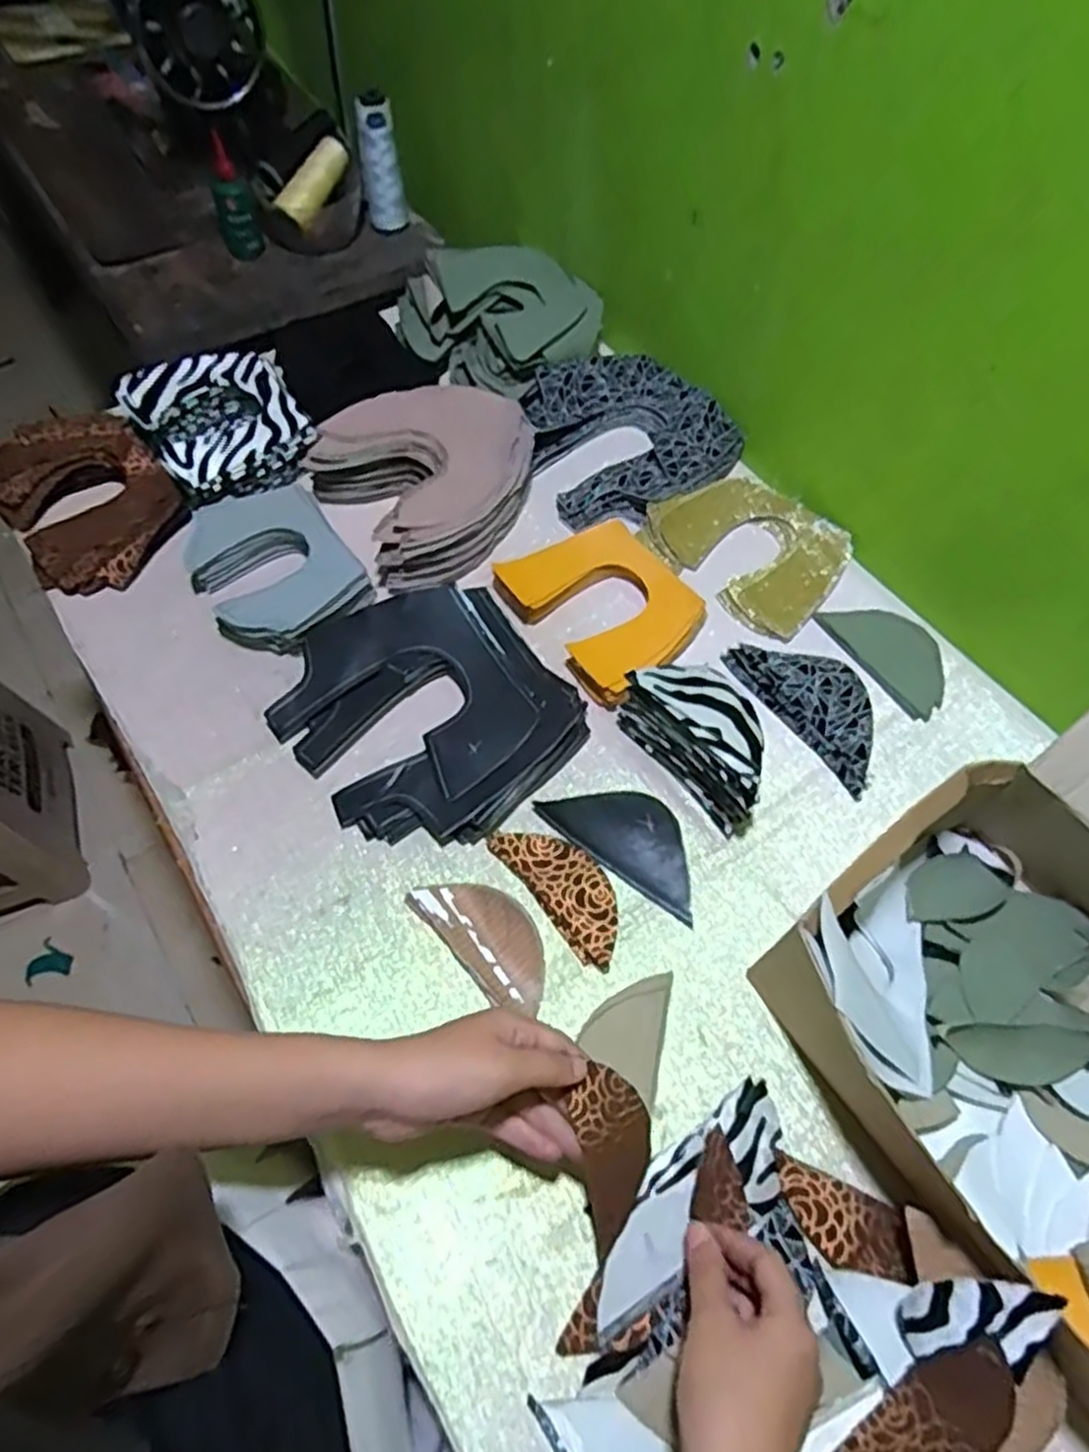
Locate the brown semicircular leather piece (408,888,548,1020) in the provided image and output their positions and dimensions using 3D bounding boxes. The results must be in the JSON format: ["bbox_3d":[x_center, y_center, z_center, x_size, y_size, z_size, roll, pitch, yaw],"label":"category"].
[{"bbox_3d":[-0.036,0.140,0.520,0.053,0.006,0.107,-39,71,-20],"label":"brown semicircular leather piece"}]

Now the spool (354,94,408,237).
[{"bbox_3d":[-0.190,-0.652,0.908,0.044,0.128,0.054,-8,61,-7],"label":"spool"}]

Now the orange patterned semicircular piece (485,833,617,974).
[{"bbox_3d":[0.015,0.110,0.539,0.048,0.010,0.111,-35,67,-20],"label":"orange patterned semicircular piece"}]

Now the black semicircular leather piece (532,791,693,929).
[{"bbox_3d":[0.061,0.077,0.560,0.127,0.006,0.065,32,64,15],"label":"black semicircular leather piece"}]

